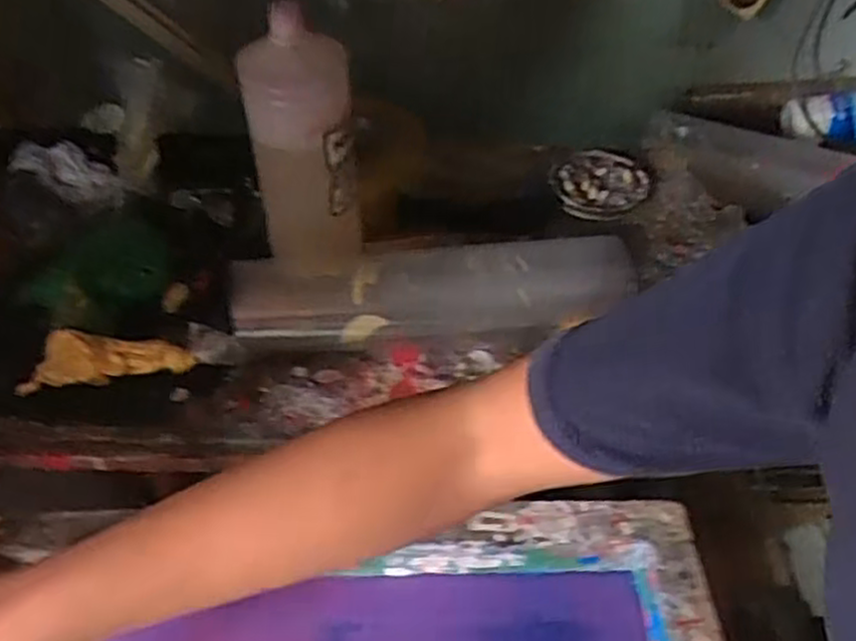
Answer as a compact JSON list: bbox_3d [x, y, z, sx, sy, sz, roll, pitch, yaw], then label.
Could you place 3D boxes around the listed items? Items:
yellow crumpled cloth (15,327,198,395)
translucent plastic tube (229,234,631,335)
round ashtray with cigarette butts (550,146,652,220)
[{"bbox_3d":[-0.251,0.028,0.593,0.130,0.034,0.039,-3,47,-4],"label":"yellow crumpled cloth"},{"bbox_3d":[0.003,-0.021,0.616,0.314,0.067,0.060,-5,47,-3],"label":"translucent plastic tube"},{"bbox_3d":[0.172,-0.140,0.769,0.101,0.017,0.093,-1,47,1],"label":"round ashtray with cigarette butts"}]

